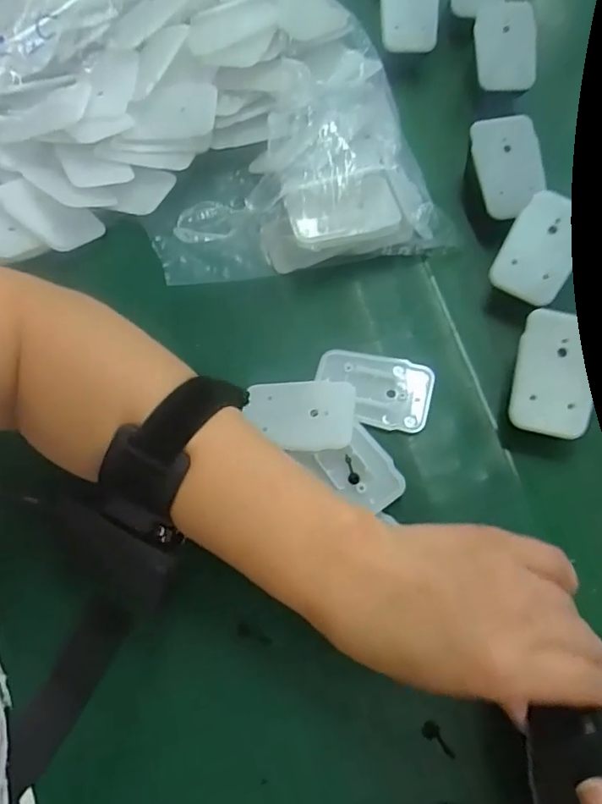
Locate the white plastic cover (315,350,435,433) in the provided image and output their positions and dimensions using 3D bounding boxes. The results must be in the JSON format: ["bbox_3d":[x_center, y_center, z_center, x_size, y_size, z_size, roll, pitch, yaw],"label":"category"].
[{"bbox_3d":[0.043,-0.007,0.338,0.068,0.007,0.044,10,69,5],"label":"white plastic cover"}]

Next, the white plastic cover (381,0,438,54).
[{"bbox_3d":[0.085,-0.305,0.436,0.044,0.014,0.063,1,94,2],"label":"white plastic cover"}]

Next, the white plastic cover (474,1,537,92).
[{"bbox_3d":[0.153,-0.264,0.421,0.043,0.012,0.064,0,86,5],"label":"white plastic cover"}]

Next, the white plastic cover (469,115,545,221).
[{"bbox_3d":[0.140,-0.156,0.374,0.044,0.006,0.064,-14,93,-5],"label":"white plastic cover"}]

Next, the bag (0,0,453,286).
[{"bbox_3d":[-0.105,-0.196,0.385,0.326,0.062,0.284,-17,69,-6],"label":"bag"}]

